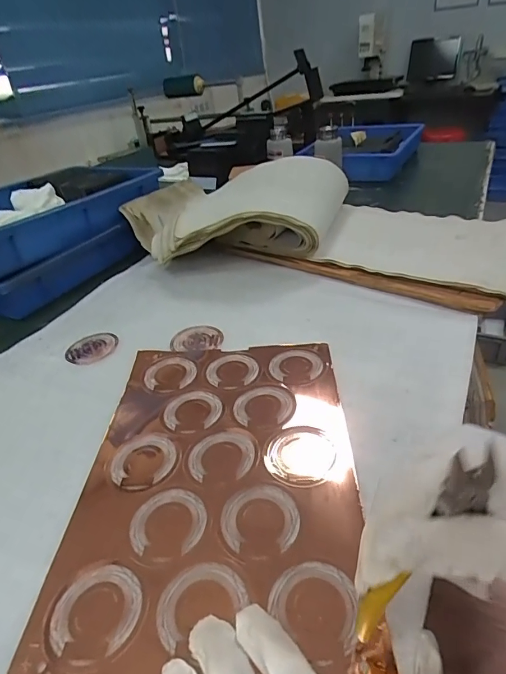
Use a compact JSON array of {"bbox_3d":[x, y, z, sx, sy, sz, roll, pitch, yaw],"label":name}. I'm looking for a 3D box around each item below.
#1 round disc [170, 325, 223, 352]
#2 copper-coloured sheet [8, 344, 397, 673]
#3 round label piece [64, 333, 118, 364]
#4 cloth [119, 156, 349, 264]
[{"bbox_3d":[-0.066,-0.001,0.496,0.058,0.008,0.053,-8,34,-1],"label":"round disc"},{"bbox_3d":[-0.027,0.099,0.336,0.203,0.005,0.293,-4,35,4],"label":"copper-coloured sheet"},{"bbox_3d":[-0.191,0.013,0.501,0.050,0.007,0.060,13,39,27],"label":"round label piece"},{"bbox_3d":[-0.022,-0.213,0.702,0.347,0.110,0.302,1,35,11],"label":"cloth"}]

